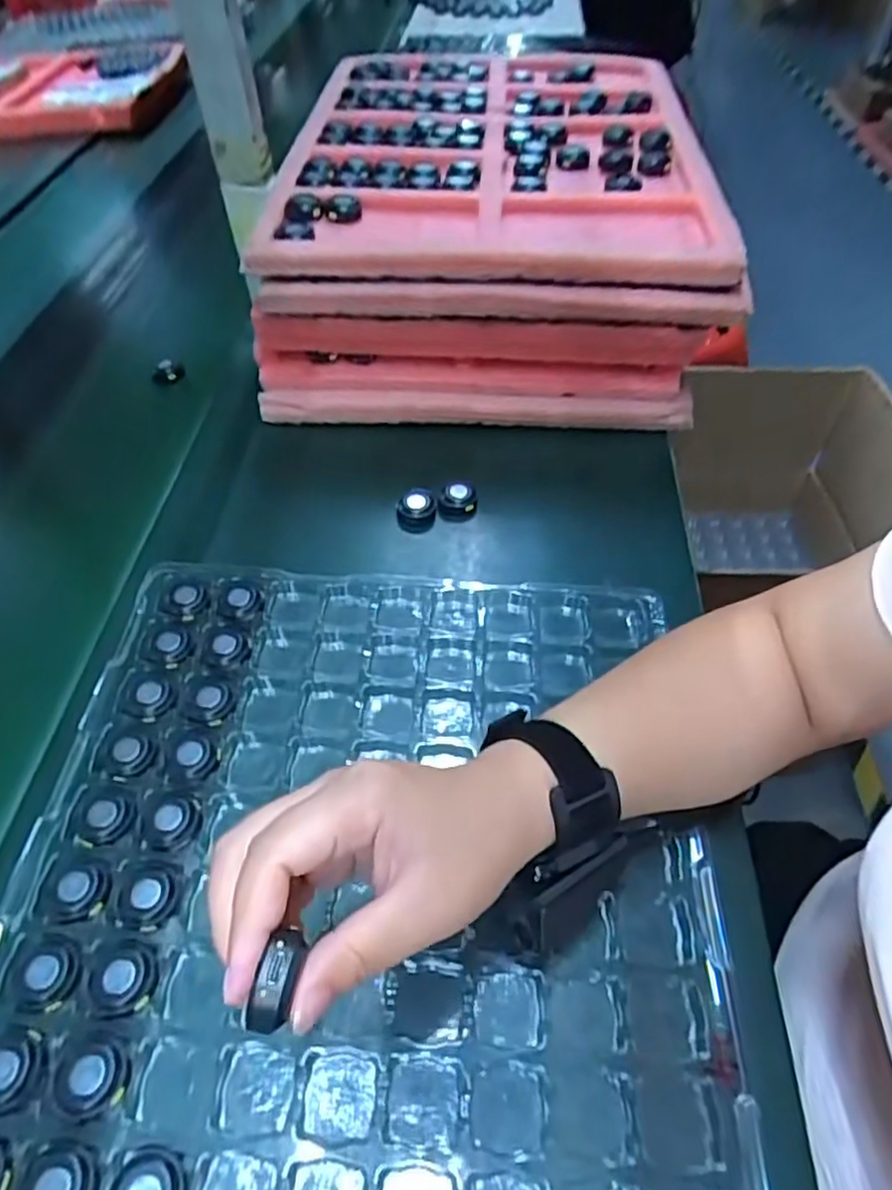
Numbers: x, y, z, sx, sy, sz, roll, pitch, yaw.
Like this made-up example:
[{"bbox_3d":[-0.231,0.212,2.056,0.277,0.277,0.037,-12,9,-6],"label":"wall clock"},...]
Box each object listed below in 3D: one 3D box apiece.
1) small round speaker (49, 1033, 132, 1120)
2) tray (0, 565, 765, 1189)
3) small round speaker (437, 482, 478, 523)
[{"bbox_3d":[-0.156,0.210,0.291,0.032,0.009,0.029,-1,51,2],"label":"small round speaker"},{"bbox_3d":[-0.046,0.187,0.315,0.351,0.025,0.494,1,51,2],"label":"tray"},{"bbox_3d":[0.009,-0.073,0.516,0.029,0.021,0.028,0,51,2],"label":"small round speaker"}]

